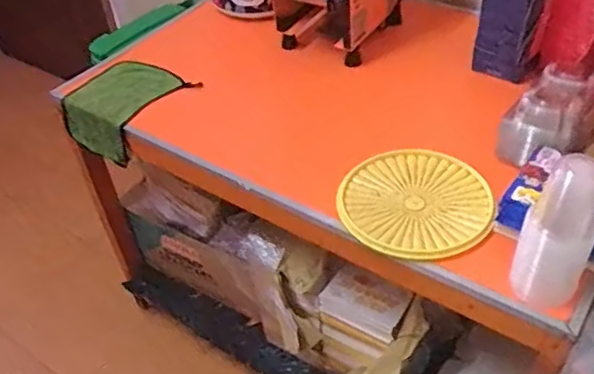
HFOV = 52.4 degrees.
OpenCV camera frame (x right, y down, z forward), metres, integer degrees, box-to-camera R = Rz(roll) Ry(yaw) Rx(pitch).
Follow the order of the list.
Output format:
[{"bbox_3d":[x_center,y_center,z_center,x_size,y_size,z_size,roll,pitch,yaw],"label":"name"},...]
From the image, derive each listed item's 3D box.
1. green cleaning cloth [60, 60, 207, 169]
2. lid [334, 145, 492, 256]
[{"bbox_3d":[-0.380,-0.175,1.389,0.221,0.130,0.240,23,50,28],"label":"green cleaning cloth"},{"bbox_3d":[0.201,0.022,1.039,0.249,0.025,0.264,-3,43,3],"label":"lid"}]

